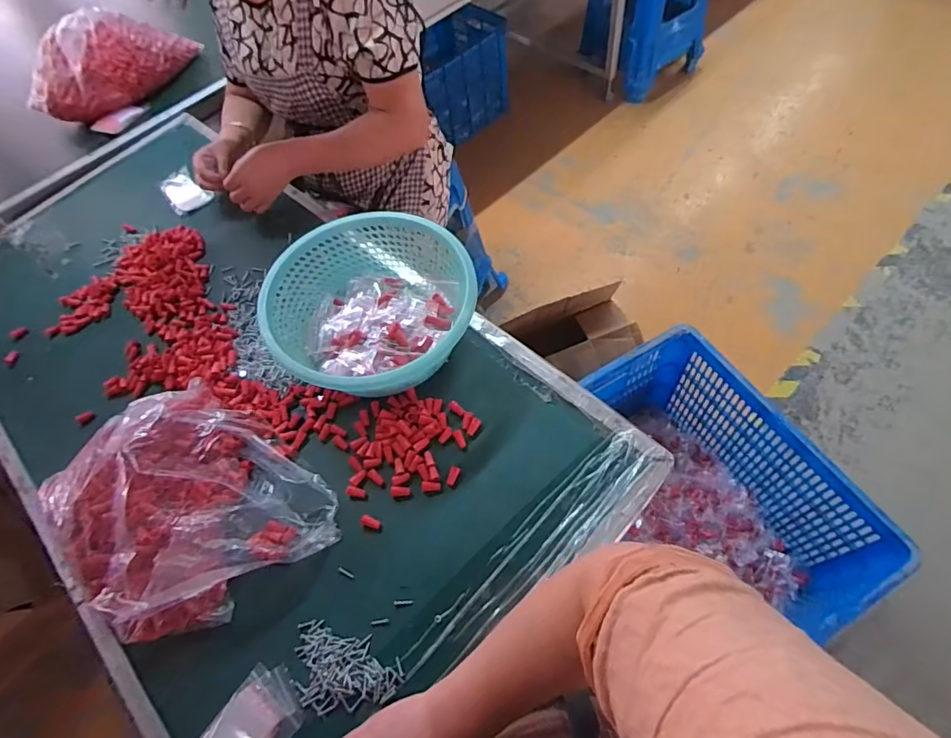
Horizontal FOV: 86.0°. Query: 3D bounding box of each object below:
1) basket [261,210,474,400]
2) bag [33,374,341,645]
[{"bbox_3d":[-0.129,-0.079,0.700,0.267,0.123,0.260,17,64,17],"label":"basket"},{"bbox_3d":[-0.360,0.158,0.604,0.312,0.092,0.269,38,71,26],"label":"bag"}]

